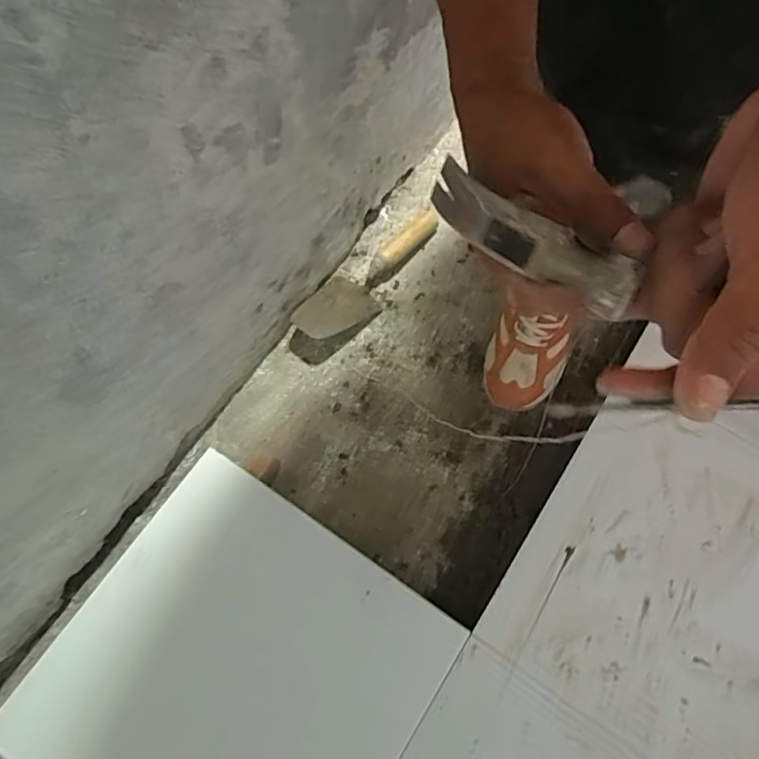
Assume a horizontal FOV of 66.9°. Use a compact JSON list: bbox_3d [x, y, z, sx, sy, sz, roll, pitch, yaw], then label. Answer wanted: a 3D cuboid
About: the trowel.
[{"bbox_3d":[-0.016,-0.162,0.887,0.084,0.051,0.284,39,74,16],"label":"trowel"}]

